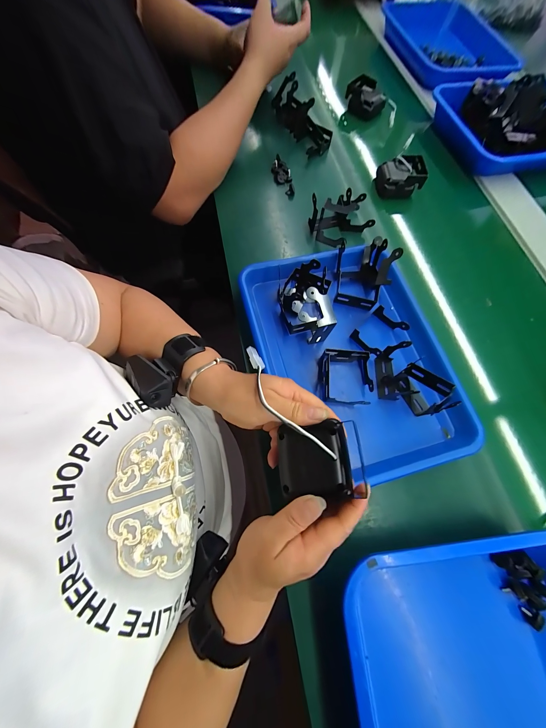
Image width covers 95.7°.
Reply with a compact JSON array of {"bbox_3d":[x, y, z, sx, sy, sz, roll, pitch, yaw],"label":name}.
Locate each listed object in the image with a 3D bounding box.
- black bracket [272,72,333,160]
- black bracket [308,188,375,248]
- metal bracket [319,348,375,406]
[{"bbox_3d":[0.056,-0.499,0.503,0.067,0.060,0.153,-32,74,-13],"label":"black bracket"},{"bbox_3d":[0.125,-0.260,0.417,0.119,0.061,0.070,-25,73,-11],"label":"black bracket"},{"bbox_3d":[0.097,0.019,0.333,0.064,0.030,0.072,1,70,-2],"label":"metal bracket"}]

